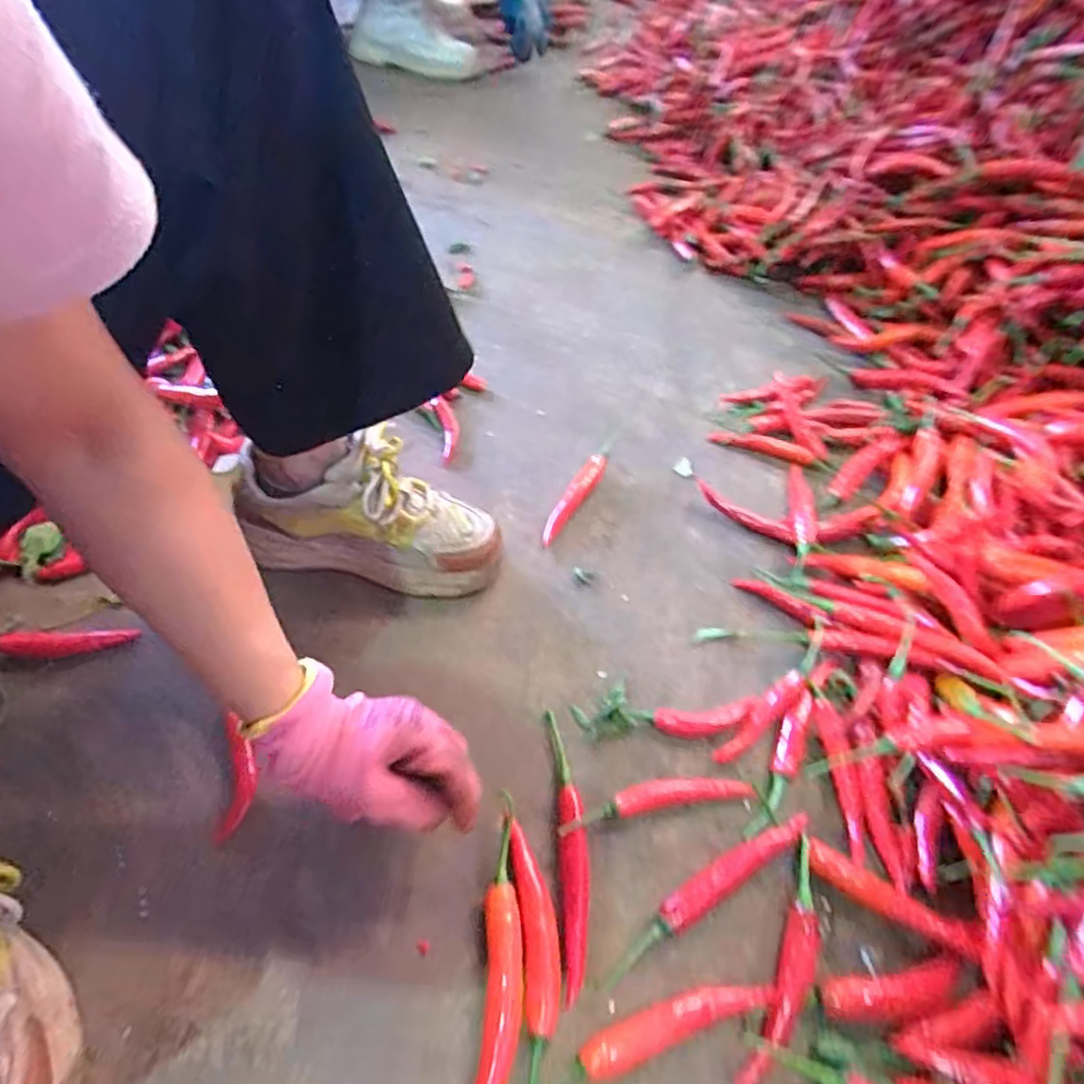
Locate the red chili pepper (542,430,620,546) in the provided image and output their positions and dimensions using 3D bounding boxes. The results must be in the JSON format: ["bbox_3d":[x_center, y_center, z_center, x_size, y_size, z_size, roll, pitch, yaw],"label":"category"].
[{"bbox_3d":[0.043,-0.062,0.656,0.020,0.019,0.169,27,55,15],"label":"red chili pepper"}]

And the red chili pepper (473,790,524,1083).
[{"bbox_3d":[-0.024,0.251,0.399,0.027,0.016,0.184,6,52,-1],"label":"red chili pepper"}]

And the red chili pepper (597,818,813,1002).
[{"bbox_3d":[0.107,0.229,0.433,0.174,0.015,0.020,-25,59,-23],"label":"red chili pepper"}]

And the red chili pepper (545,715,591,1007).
[{"bbox_3d":[0.019,0.197,0.441,0.019,0.029,0.182,1,53,-5],"label":"red chili pepper"}]

